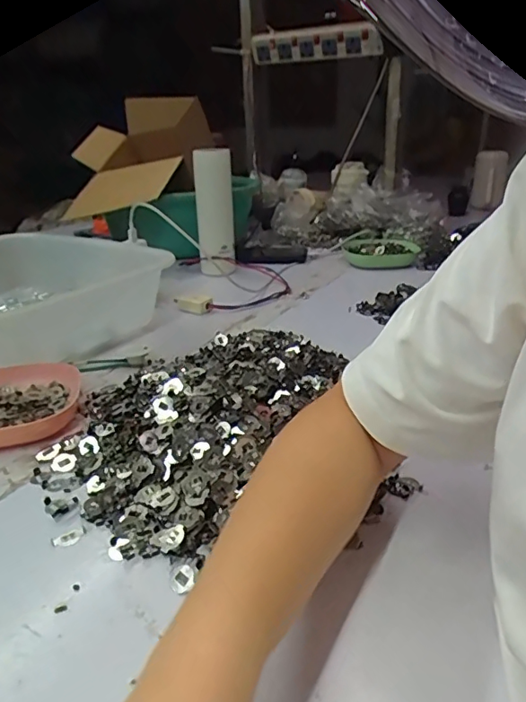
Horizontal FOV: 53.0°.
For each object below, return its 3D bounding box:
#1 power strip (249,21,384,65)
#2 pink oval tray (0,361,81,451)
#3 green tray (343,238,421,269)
[{"bbox_3d":[0.112,-0.693,1.186,0.315,0.066,0.043,11,28,27],"label":"power strip"},{"bbox_3d":[-0.250,0.049,0.513,0.130,0.026,0.148,-7,25,-14],"label":"pink oval tray"},{"bbox_3d":[0.227,-0.192,1.022,0.141,0.026,0.122,5,24,13],"label":"green tray"}]

